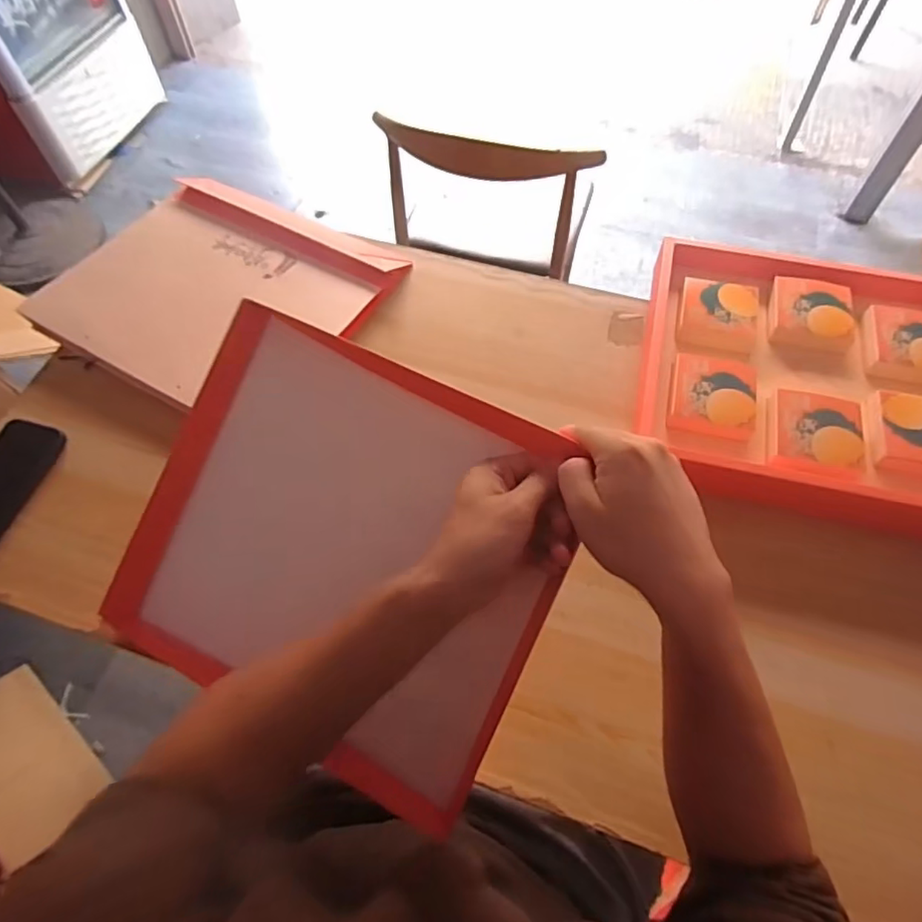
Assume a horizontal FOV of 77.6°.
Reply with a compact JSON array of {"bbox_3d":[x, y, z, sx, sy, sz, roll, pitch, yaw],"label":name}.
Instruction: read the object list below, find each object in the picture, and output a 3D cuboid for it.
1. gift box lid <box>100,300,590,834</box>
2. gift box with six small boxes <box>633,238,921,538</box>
[{"bbox_3d":[-0.106,0.074,0.503,0.354,0.060,0.334,22,97,18],"label":"gift box lid"},{"bbox_3d":[0.385,-0.093,0.635,0.361,0.049,0.337,12,61,7],"label":"gift box with six small boxes"}]

